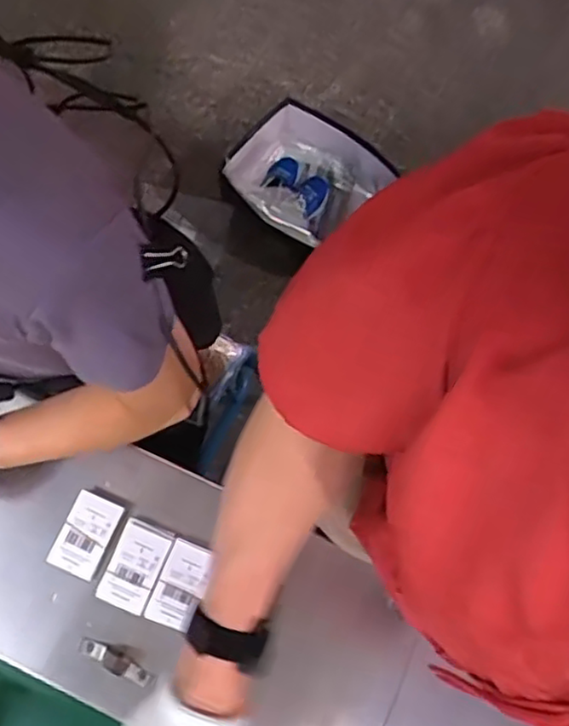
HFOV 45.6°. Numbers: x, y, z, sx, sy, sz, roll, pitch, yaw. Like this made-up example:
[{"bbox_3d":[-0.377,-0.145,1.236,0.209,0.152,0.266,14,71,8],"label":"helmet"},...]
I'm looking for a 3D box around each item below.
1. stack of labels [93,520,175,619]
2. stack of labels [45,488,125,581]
[{"bbox_3d":[-0.154,0.210,0.704,0.053,0.010,0.086,23,73,5],"label":"stack of labels"},{"bbox_3d":[-0.209,0.180,0.712,0.053,0.007,0.081,22,73,5],"label":"stack of labels"}]

